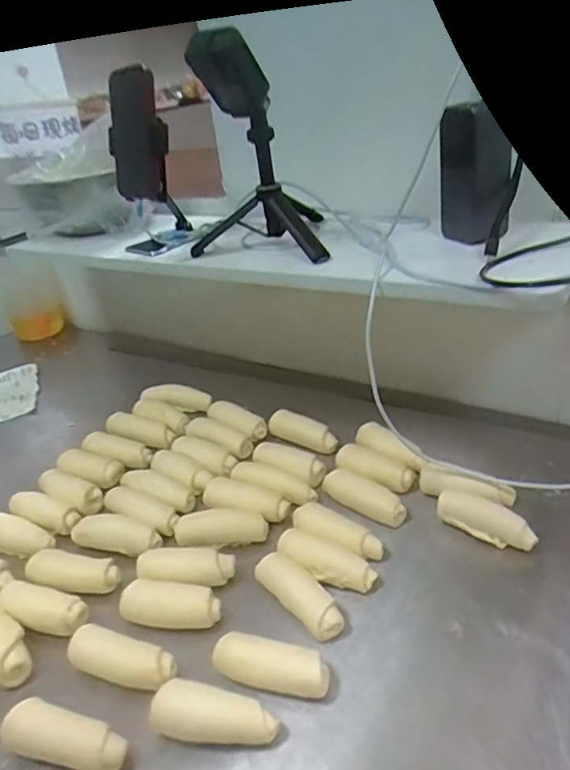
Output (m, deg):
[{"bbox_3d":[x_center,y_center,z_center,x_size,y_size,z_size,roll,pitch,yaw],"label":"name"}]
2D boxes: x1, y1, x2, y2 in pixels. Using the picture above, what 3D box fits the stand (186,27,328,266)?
[{"bbox_3d":[-0.043,-0.263,0.650,0.150,0.216,0.168,-6,29,2],"label":"stand"}]

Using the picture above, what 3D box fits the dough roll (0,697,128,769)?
[{"bbox_3d":[-0.165,0.266,0.434,0.091,0.032,0.031,4,31,20],"label":"dough roll"}]

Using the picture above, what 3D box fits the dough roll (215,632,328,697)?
[{"bbox_3d":[-0.011,0.227,0.462,0.092,0.033,0.034,0,29,13],"label":"dough roll"}]

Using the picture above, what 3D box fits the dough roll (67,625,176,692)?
[{"bbox_3d":[-0.140,0.229,0.488,0.093,0.025,0.035,8,32,26],"label":"dough roll"}]

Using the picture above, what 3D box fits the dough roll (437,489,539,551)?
[{"bbox_3d":[0.202,0.135,0.581,0.096,0.024,0.039,17,37,37],"label":"dough roll"}]

